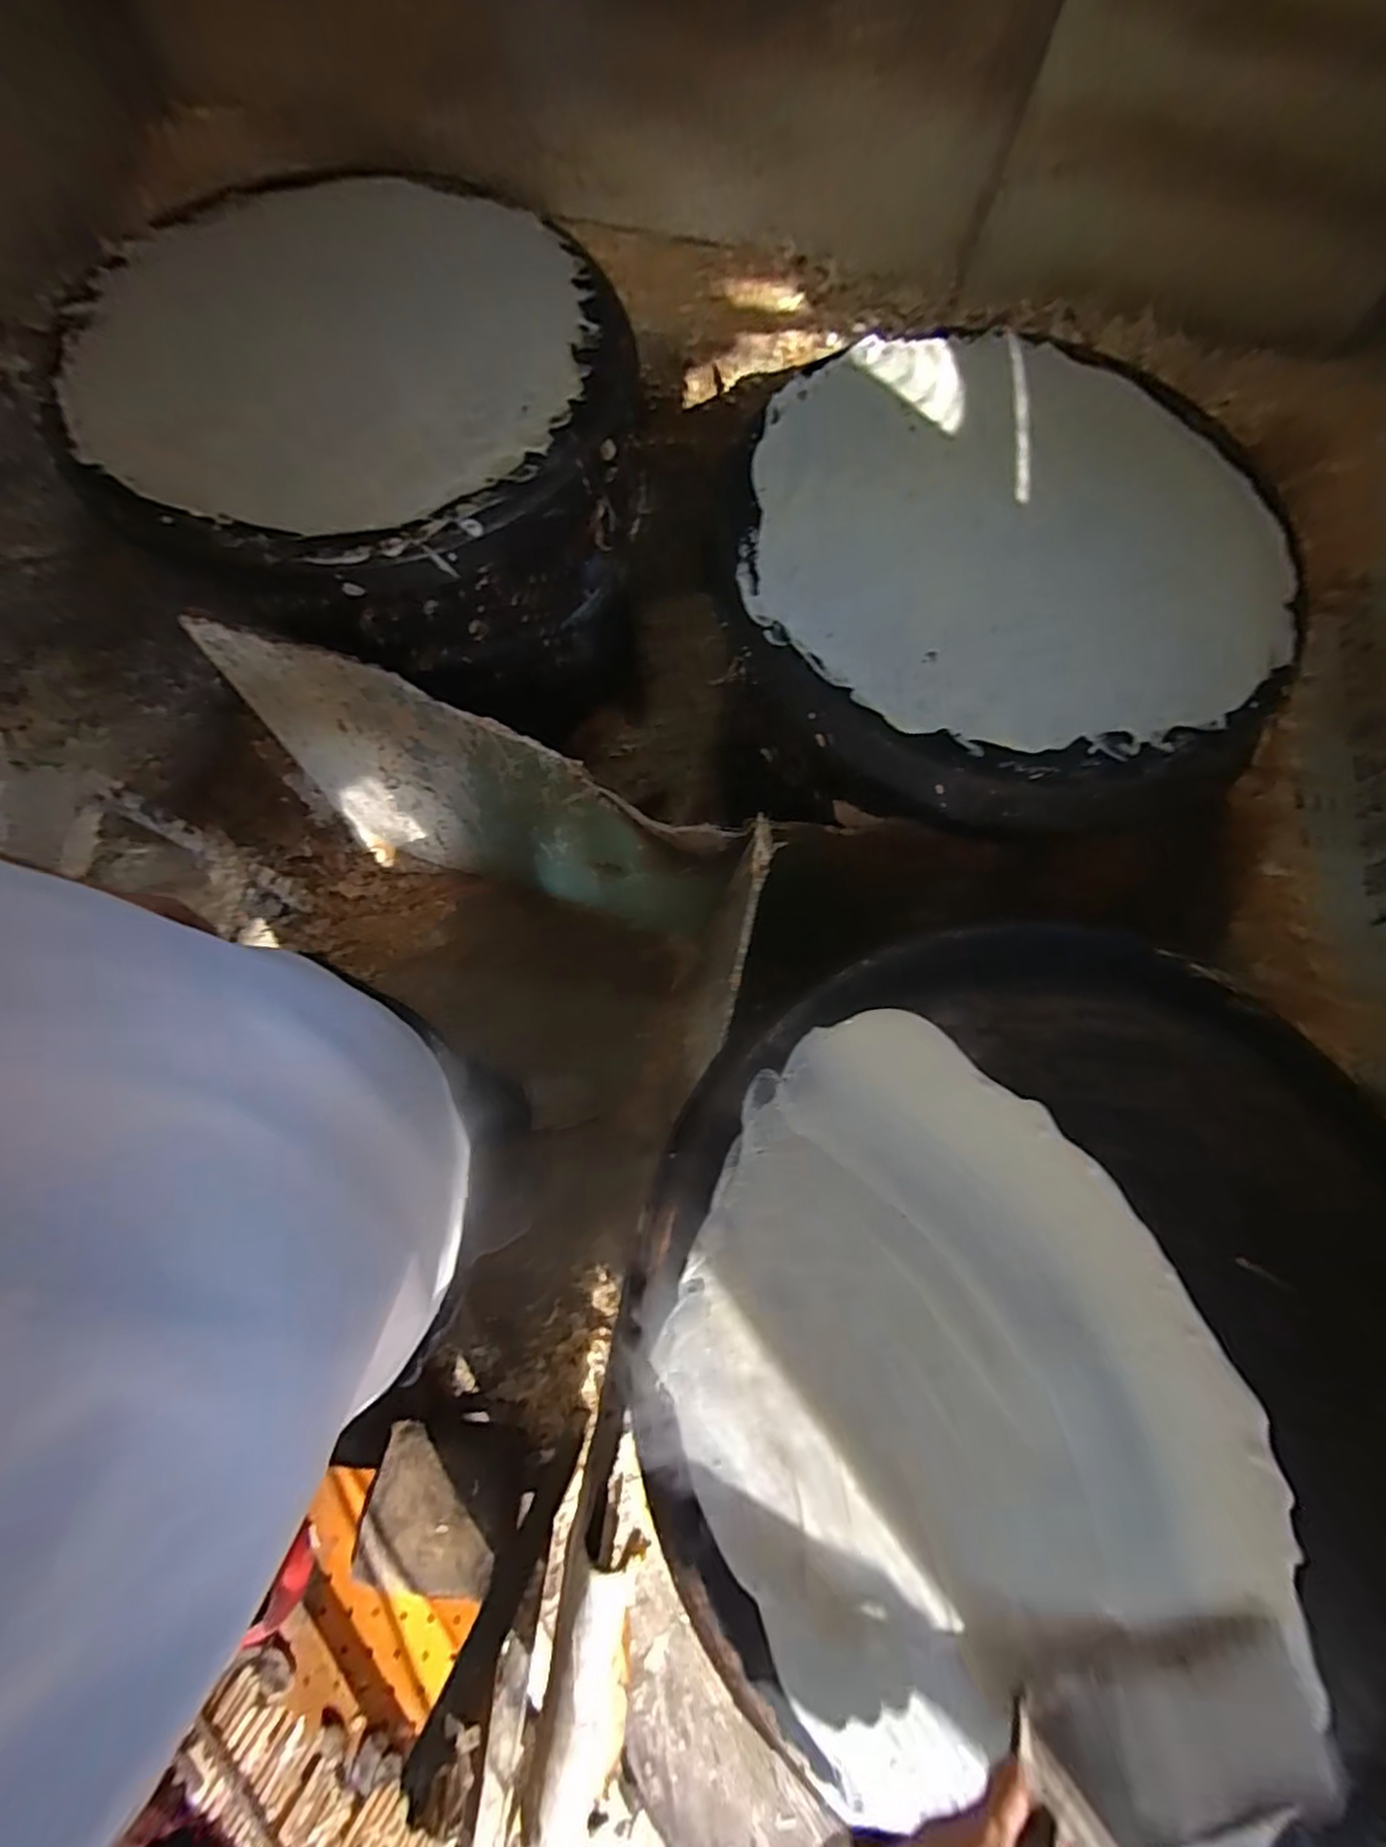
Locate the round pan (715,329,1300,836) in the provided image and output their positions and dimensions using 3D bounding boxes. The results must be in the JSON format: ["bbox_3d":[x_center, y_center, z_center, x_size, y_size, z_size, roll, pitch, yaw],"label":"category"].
[{"bbox_3d":[0.316,-0.358,0.735,0.555,0.181,0.569,1,73,-2],"label":"round pan"}]

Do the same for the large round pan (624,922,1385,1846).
[{"bbox_3d":[0.271,0.295,0.484,0.598,0.041,0.587,1,73,-2],"label":"large round pan"}]

